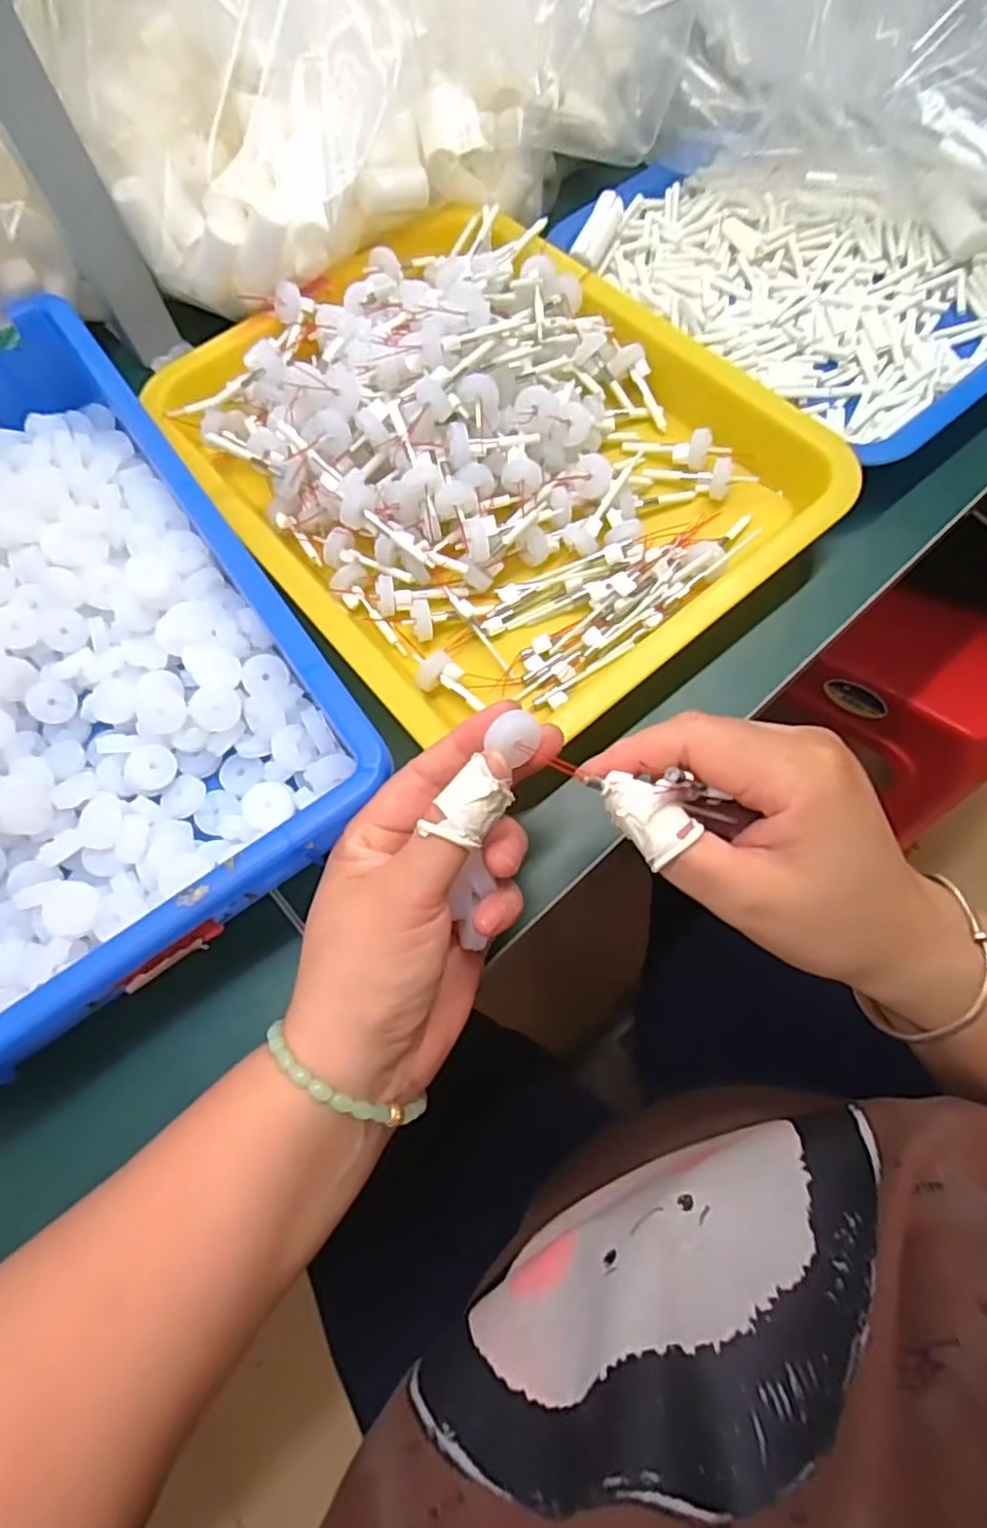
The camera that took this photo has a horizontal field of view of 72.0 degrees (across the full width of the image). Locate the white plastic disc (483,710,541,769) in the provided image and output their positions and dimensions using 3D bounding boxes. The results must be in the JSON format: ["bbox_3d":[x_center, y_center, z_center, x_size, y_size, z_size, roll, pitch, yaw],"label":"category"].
[{"bbox_3d":[0.006,-0.010,0.243,0.014,0.008,0.018,20,79,-26],"label":"white plastic disc"}]

